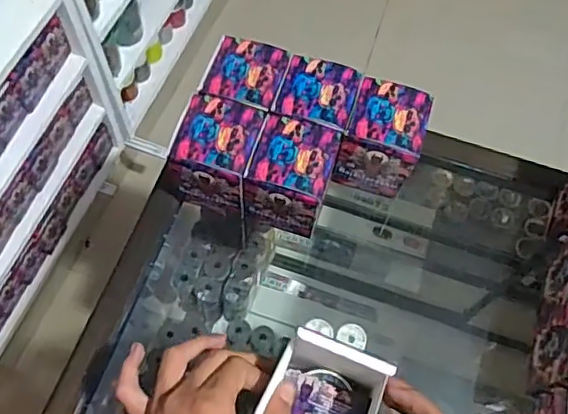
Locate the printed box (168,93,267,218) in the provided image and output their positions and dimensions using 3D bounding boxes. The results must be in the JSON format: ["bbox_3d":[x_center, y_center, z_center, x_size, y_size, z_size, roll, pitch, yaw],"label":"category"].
[{"bbox_3d":[-0.062,-0.047,0.568,0.070,0.082,0.077,15,66,4],"label":"printed box"}]

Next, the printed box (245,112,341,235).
[{"bbox_3d":[0.007,-0.029,0.558,0.071,0.075,0.078,17,66,5],"label":"printed box"}]

